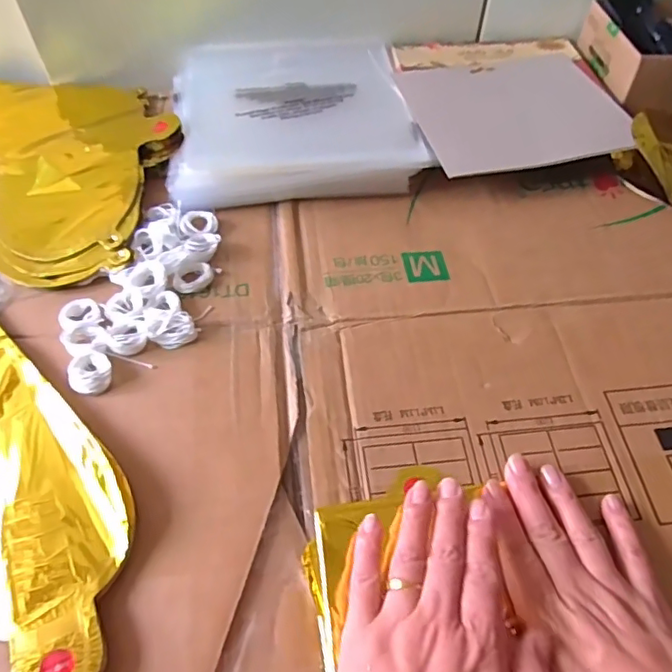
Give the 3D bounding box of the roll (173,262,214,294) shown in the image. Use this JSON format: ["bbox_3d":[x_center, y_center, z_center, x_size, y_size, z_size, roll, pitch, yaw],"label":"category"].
[{"bbox_3d":[-0.108,-0.046,0.430,0.030,0.007,0.022,-21,59,-15],"label":"roll"}]

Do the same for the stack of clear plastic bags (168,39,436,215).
[{"bbox_3d":[-0.043,-0.215,0.541,0.214,0.029,0.224,-8,56,-6],"label":"stack of clear plastic bags"}]

